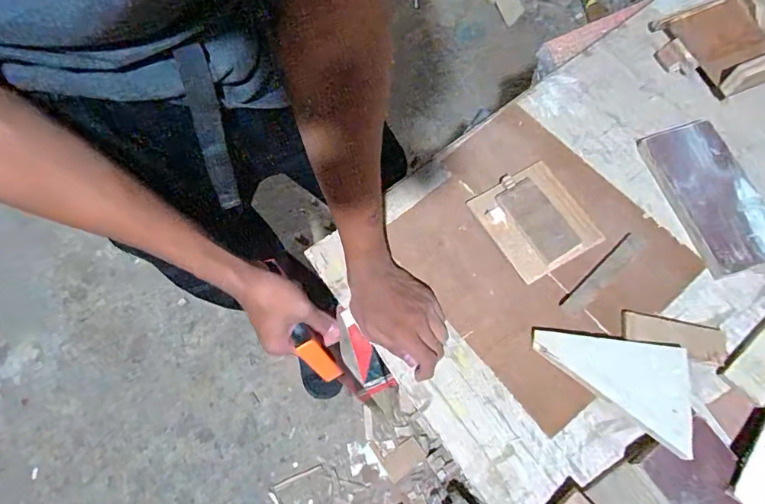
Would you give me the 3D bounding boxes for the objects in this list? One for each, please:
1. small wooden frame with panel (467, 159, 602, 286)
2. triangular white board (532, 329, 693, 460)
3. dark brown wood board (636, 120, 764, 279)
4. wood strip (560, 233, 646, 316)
[{"bbox_3d":[0.187,-0.041,0.555,0.111,0.029,0.128,-29,71,-6],"label":"small wooden frame with panel"},{"bbox_3d":[0.239,0.142,0.473,0.150,0.013,0.104,5,68,15],"label":"triangular white board"},{"bbox_3d":[0.402,-0.072,0.550,0.094,0.019,0.193,-18,70,-2],"label":"dark brown wood board"},{"bbox_3d":[0.259,0.027,0.528,0.128,0.007,0.021,-42,73,-10],"label":"wood strip"}]

